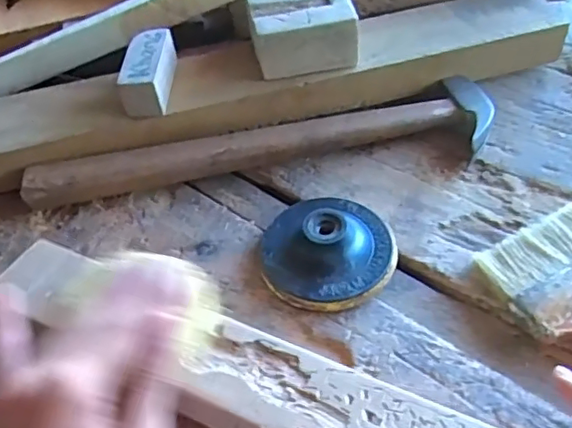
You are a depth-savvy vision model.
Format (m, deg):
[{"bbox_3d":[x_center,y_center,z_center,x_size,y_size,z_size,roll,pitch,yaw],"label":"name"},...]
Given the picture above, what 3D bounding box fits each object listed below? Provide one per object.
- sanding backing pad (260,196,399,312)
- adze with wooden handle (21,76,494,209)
[{"bbox_3d":[0.028,0.020,0.393,0.087,0.030,0.086,-8,51,-1],"label":"sanding backing pad"},{"bbox_3d":[-0.016,-0.058,0.460,0.352,0.034,0.081,-9,51,-2],"label":"adze with wooden handle"}]

